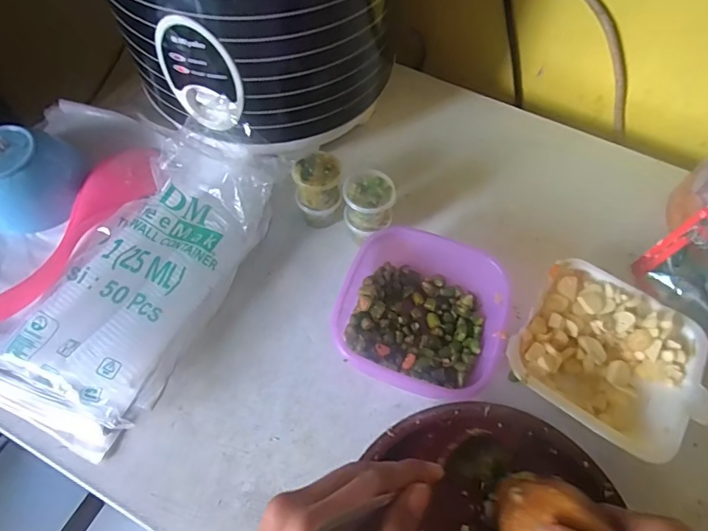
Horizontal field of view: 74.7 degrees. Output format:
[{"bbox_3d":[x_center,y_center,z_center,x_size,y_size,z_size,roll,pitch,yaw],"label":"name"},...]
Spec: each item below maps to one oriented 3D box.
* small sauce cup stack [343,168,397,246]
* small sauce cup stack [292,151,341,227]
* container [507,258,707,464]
[{"bbox_3d":[0.013,-0.049,0.399,0.041,0.055,0.041,3,60,0],"label":"small sauce cup stack"},{"bbox_3d":[-0.031,-0.064,0.405,0.038,0.060,0.033,-6,61,-5],"label":"small sauce cup stack"},{"bbox_3d":[0.194,0.073,0.357,0.130,0.034,0.123,33,65,16],"label":"container"}]

